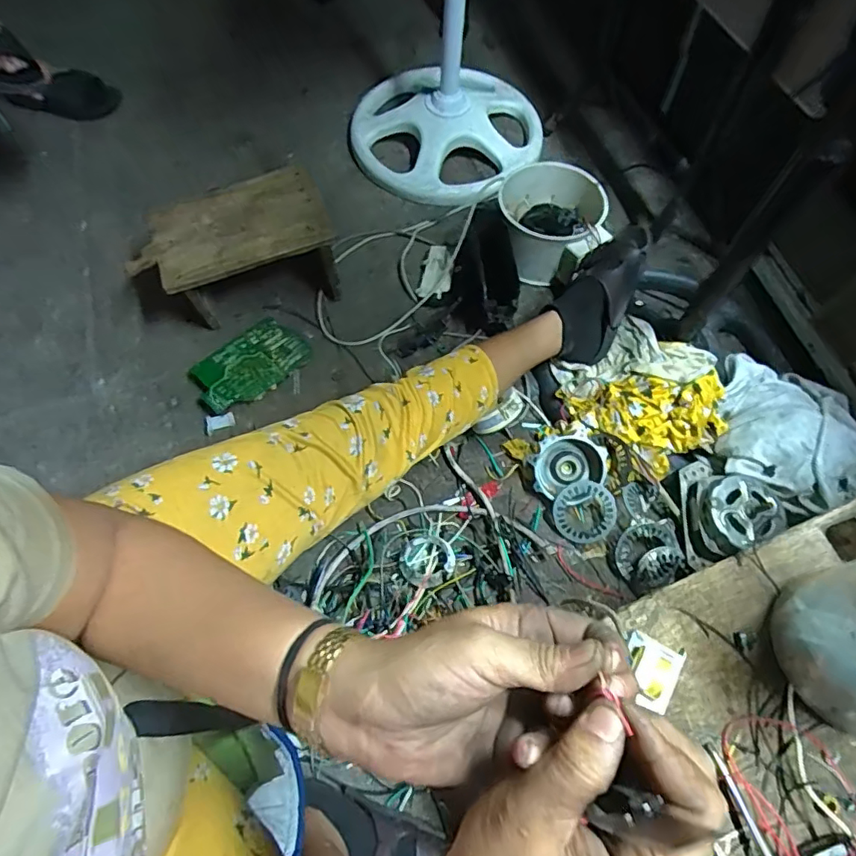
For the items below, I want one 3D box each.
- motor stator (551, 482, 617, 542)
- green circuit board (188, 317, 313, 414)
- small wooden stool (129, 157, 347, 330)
[{"bbox_3d":[0.240,0.128,0.828,0.096,0.016,0.089,-18,83,0],"label":"motor stator"},{"bbox_3d":[-0.302,-0.110,0.931,0.190,0.025,0.121,-35,71,-22],"label":"green circuit board"},{"bbox_3d":[-0.321,-0.293,0.939,0.305,0.171,0.183,-21,67,-10],"label":"small wooden stool"}]

